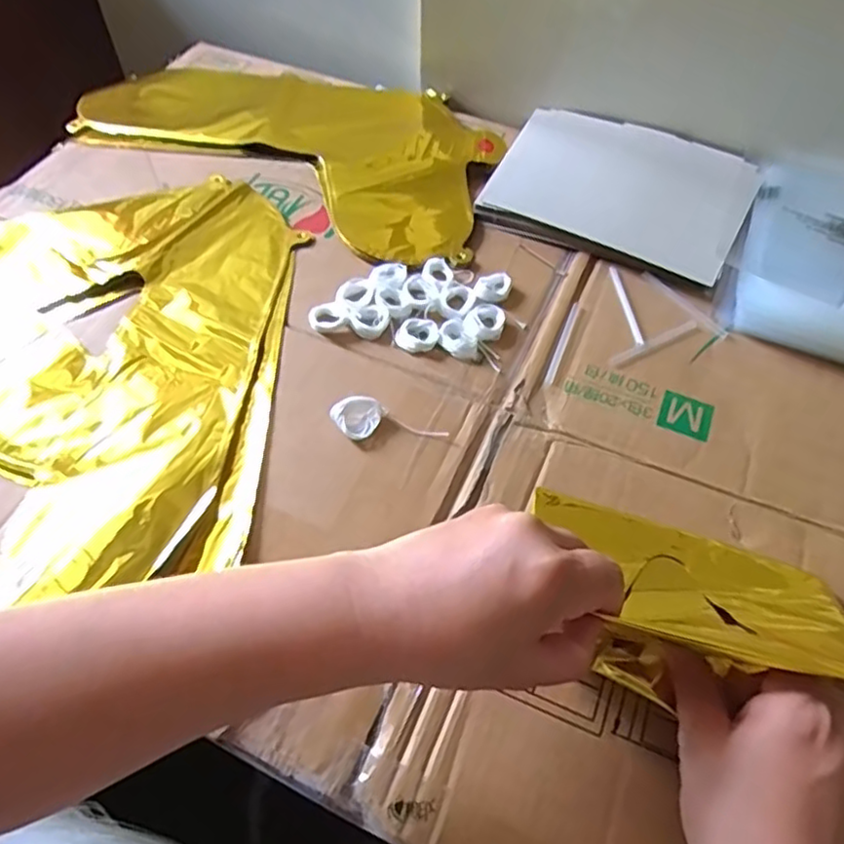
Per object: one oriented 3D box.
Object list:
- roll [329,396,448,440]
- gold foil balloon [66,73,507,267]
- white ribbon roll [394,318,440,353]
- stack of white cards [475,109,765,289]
[{"bbox_3d":[-0.022,-0.003,0.429,0.071,0.014,0.025,-2,55,-3],"label":"roll"},{"bbox_3d":[-0.116,-0.276,0.615,0.415,0.012,0.223,24,58,15],"label":"gold foil balloon"},{"bbox_3d":[-0.003,-0.062,0.475,0.029,0.007,0.027,1,55,-1],"label":"white ribbon roll"},{"bbox_3d":[0.171,-0.204,0.570,0.204,0.021,0.171,25,58,15],"label":"stack of white cards"}]

